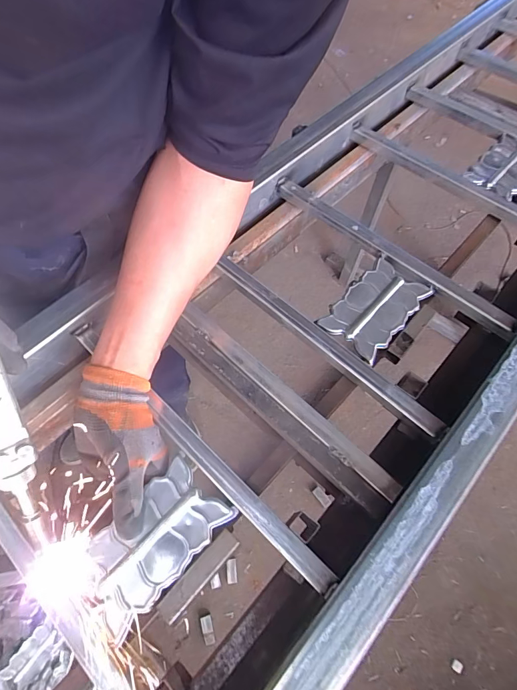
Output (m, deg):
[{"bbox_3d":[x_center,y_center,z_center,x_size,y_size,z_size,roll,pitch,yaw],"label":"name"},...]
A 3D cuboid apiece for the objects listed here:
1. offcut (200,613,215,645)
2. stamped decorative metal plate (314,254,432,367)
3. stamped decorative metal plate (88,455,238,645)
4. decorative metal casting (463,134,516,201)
[{"bbox_3d":[-0.129,0.716,0.960,0.027,0.017,0.059,-15,63,-8],"label":"offcut"},{"bbox_3d":[0.141,-0.047,0.456,0.076,0.011,0.133,39,69,19],"label":"stamped decorative metal plate"},{"bbox_3d":[-0.096,0.176,0.345,0.075,0.012,0.129,41,69,19],"label":"stamped decorative metal plate"},{"bbox_3d":[0.371,-0.269,0.564,0.078,0.013,0.124,41,69,19],"label":"decorative metal casting"}]

